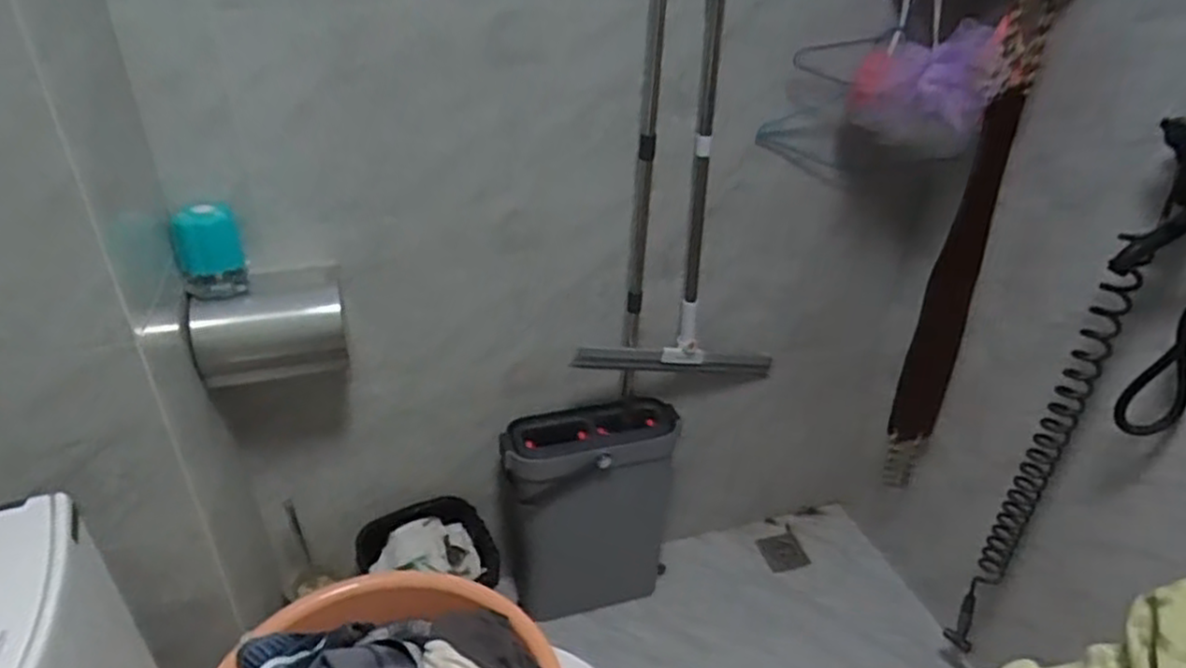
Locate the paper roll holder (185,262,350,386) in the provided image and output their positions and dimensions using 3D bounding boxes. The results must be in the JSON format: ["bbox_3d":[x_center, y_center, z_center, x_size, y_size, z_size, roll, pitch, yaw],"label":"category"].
[{"bbox_3d":[-0.486,-0.016,1.132,0.210,0.124,0.135,-6,35,-9],"label":"paper roll holder"}]

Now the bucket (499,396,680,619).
[{"bbox_3d":[-0.004,0.377,1.533,0.326,0.485,0.139,-8,35,-12],"label":"bucket"}]

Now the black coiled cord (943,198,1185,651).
[{"bbox_3d":[0.724,0.206,1.188,0.066,0.894,0.070,28,43,34],"label":"black coiled cord"}]

